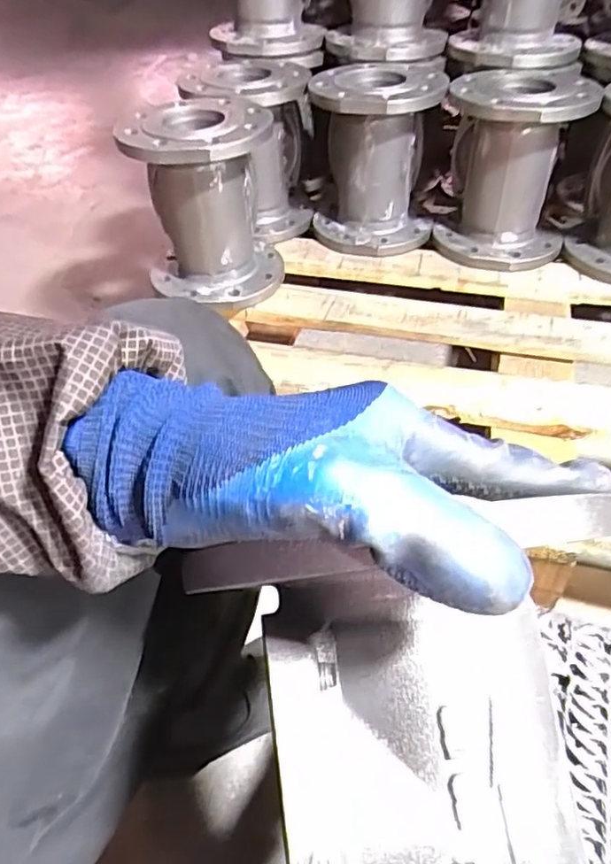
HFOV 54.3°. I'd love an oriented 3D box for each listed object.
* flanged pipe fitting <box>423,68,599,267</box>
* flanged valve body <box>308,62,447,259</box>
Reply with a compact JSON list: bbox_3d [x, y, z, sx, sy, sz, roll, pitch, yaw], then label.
[{"bbox_3d":[0.284,-0.378,0.859,0.170,0.228,0.187,2,45,6],"label":"flanged pipe fitting"},{"bbox_3d":[0.105,-0.405,0.897,0.182,0.224,0.161,12,47,15],"label":"flanged valve body"}]

